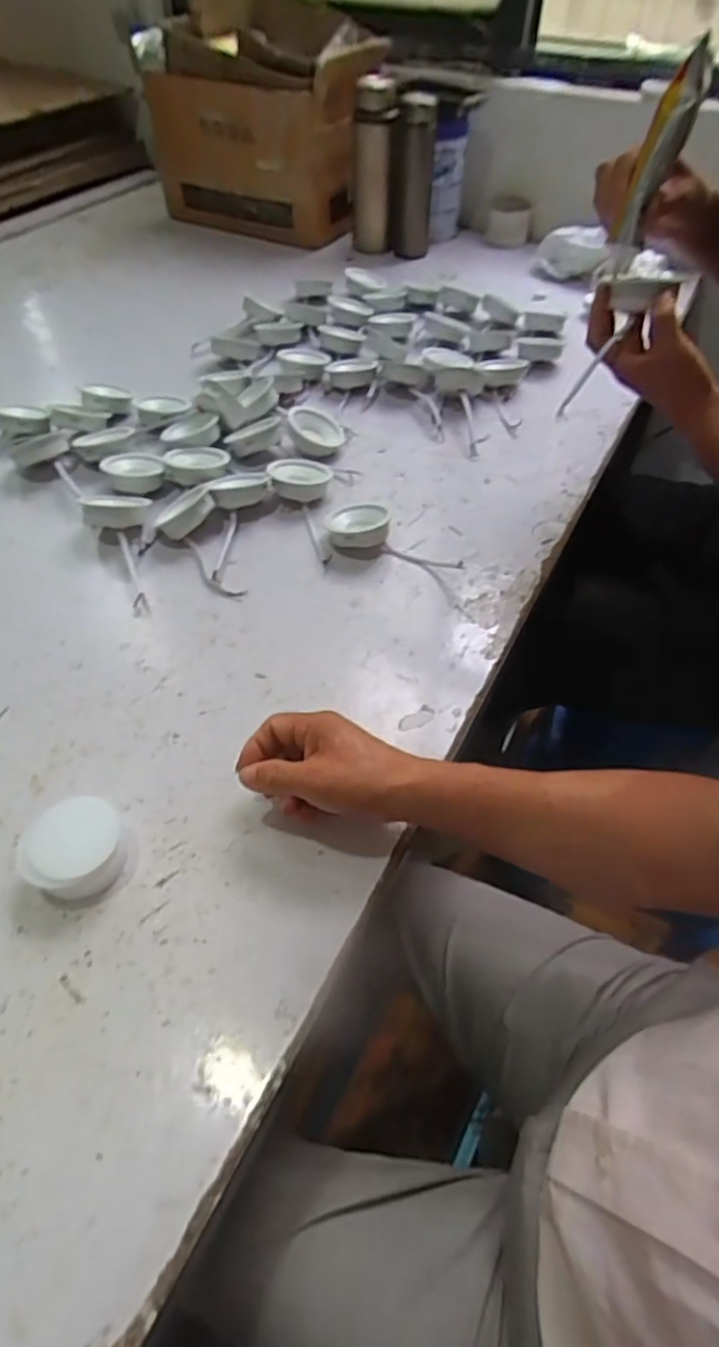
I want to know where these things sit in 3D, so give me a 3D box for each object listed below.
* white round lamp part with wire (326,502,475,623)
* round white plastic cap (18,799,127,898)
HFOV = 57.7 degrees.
[{"bbox_3d":[0.046,-0.127,0.658,0.181,0.036,0.068,32,58,23],"label":"white round lamp part with wire"},{"bbox_3d":[-0.194,0.122,0.447,0.065,0.041,0.055,-25,56,-19],"label":"round white plastic cap"}]

